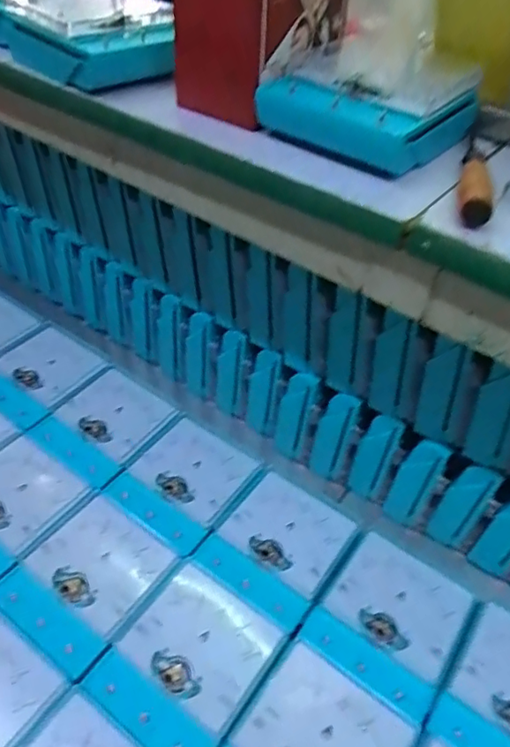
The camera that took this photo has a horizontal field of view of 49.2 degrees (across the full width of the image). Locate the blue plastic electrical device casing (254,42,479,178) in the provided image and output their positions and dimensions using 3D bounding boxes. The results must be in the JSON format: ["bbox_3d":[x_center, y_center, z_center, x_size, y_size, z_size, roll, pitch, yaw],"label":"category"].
[{"bbox_3d":[0.068,-0.170,0.350,0.109,0.040,0.100,33,49,23],"label":"blue plastic electrical device casing"}]

